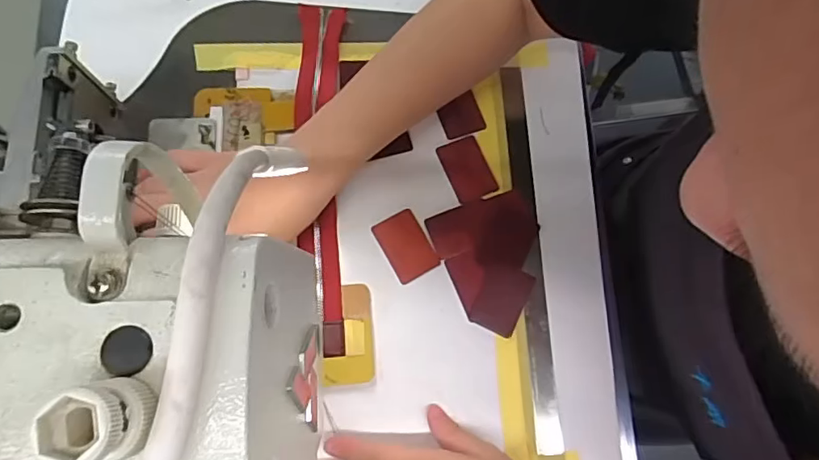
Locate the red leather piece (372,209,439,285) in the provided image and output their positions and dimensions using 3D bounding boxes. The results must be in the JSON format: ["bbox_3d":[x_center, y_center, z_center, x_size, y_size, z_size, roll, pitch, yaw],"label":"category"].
[{"bbox_3d":[-0.003,0.012,0.410,0.034,0.004,0.051,-29,79,-9],"label":"red leather piece"}]

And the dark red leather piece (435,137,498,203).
[{"bbox_3d":[0.047,-0.050,0.428,0.037,0.004,0.051,-19,79,-13],"label":"dark red leather piece"}]

